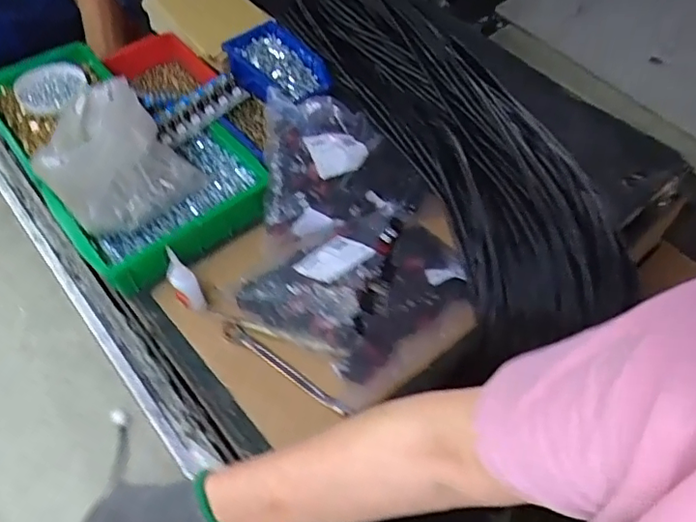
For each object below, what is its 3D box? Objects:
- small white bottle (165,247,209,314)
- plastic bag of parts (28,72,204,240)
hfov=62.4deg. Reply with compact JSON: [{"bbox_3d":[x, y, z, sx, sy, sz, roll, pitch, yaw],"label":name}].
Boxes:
[{"bbox_3d":[-0.196,0.026,0.685,0.026,0.110,0.023,-32,63,-20],"label":"small white bottle"},{"bbox_3d":[-0.298,-0.132,0.733,0.169,0.114,0.148,-37,64,-22],"label":"plastic bag of parts"}]

